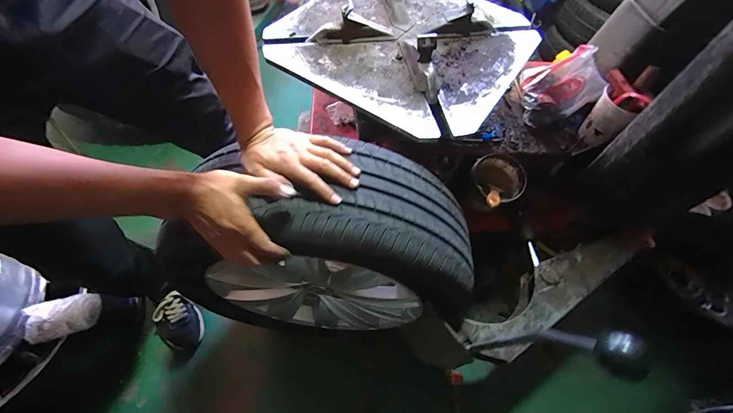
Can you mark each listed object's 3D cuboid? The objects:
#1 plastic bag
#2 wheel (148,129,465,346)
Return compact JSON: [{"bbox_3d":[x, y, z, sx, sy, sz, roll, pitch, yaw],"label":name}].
[{"bbox_3d":[0.503,-0.333,0.849,0.134,0.165,0.203,1,58,-3],"label":"plastic bag"},{"bbox_3d":[-0.095,0.133,0.732,0.541,0.622,0.206,4,58,-1],"label":"wheel"}]

